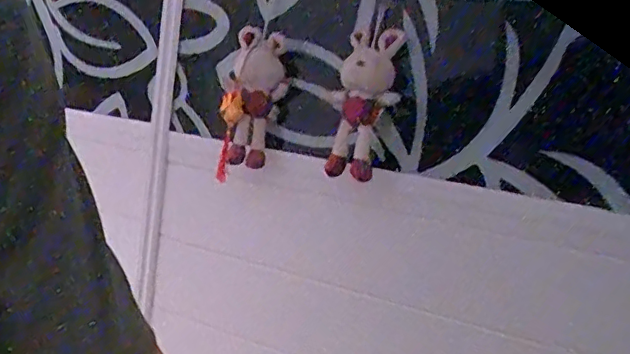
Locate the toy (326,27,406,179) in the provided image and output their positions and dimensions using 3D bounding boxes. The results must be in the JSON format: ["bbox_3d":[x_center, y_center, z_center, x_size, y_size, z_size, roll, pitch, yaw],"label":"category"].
[{"bbox_3d":[0.062,-0.090,0.771,0.054,0.218,0.085,5,30,-18],"label":"toy"}]

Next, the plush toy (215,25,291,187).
[{"bbox_3d":[-0.093,-0.108,0.847,0.085,0.201,0.062,6,8,-13],"label":"plush toy"}]

